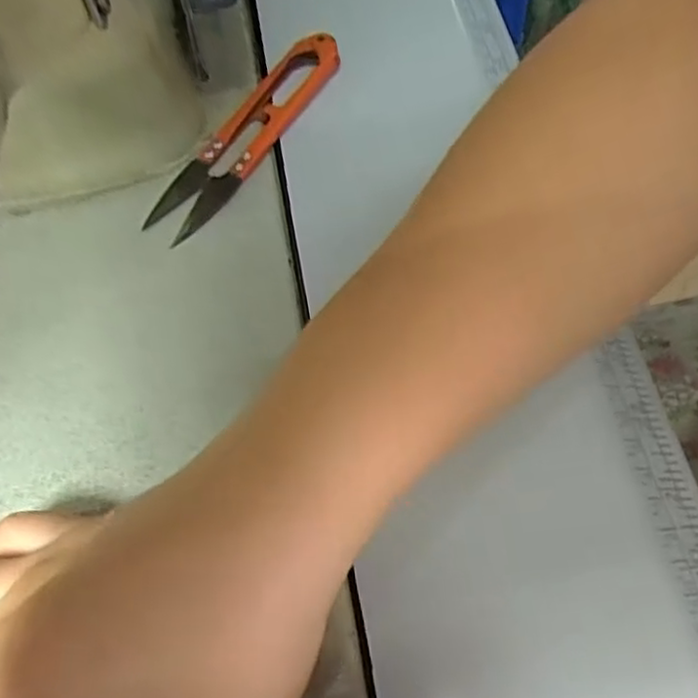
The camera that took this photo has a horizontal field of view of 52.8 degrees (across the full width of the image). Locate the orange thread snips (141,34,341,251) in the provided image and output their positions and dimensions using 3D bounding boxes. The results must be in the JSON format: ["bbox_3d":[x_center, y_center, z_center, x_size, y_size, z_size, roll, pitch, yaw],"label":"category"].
[{"bbox_3d":[-0.044,-0.093,0.297,0.028,0.017,0.111,33,70,19],"label":"orange thread snips"}]

